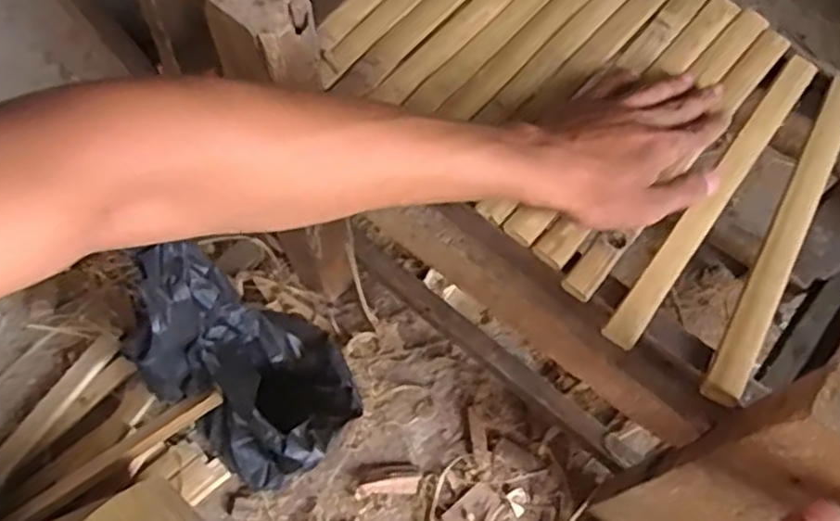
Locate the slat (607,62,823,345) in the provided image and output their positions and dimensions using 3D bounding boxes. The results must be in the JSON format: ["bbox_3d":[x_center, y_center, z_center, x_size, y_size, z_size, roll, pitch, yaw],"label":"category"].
[{"bbox_3d":[0.205,-0.049,0.493,0.021,0.013,0.275,35,69,15],"label":"slat"}]

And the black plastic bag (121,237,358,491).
[{"bbox_3d":[-0.135,0.108,0.618,0.156,0.261,0.133,18,65,6],"label":"black plastic bag"}]

